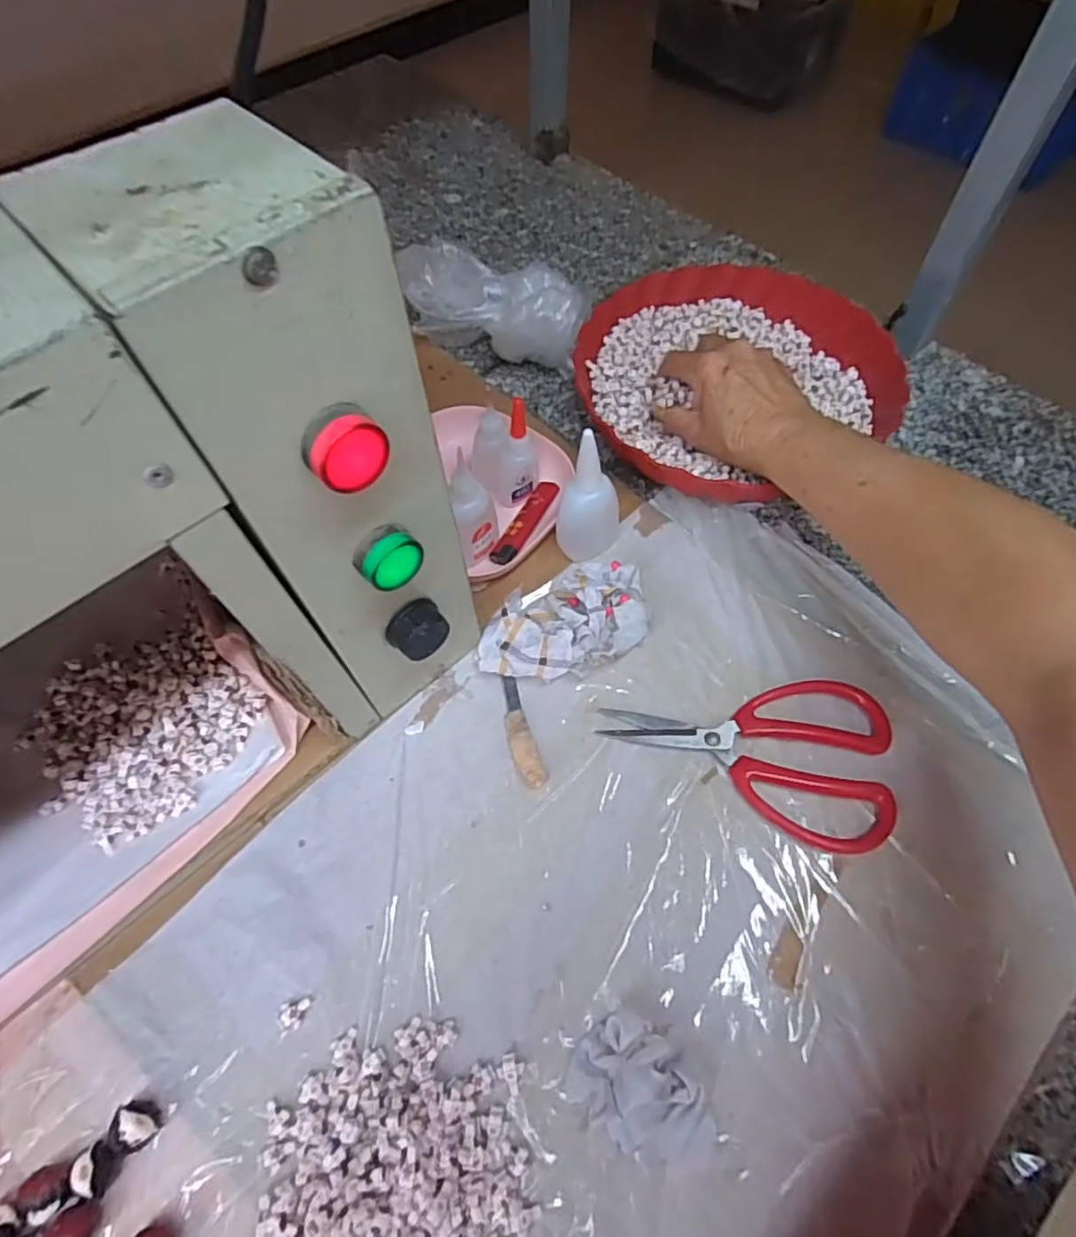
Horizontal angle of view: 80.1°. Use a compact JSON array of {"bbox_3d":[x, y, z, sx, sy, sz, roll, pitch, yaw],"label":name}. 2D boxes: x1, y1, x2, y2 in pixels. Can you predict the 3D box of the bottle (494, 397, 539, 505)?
[{"bbox_3d":[-0.015,-0.112,0.446,0.029,0.094,0.027,1,61,2],"label":"bottle"}]

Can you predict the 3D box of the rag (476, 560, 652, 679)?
[{"bbox_3d":[0.016,0.002,0.406,0.104,0.034,0.066,-6,61,-2],"label":"rag"}]

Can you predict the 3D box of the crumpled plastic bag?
[{"bbox_3d":[-0.035,-0.262,0.544,0.159,0.065,0.063,16,63,11],"label":"crumpled plastic bag"}]

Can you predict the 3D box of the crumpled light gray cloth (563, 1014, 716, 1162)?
[{"bbox_3d":[0.049,0.216,0.289,0.066,0.025,0.044,34,67,19],"label":"crumpled light gray cloth"}]

